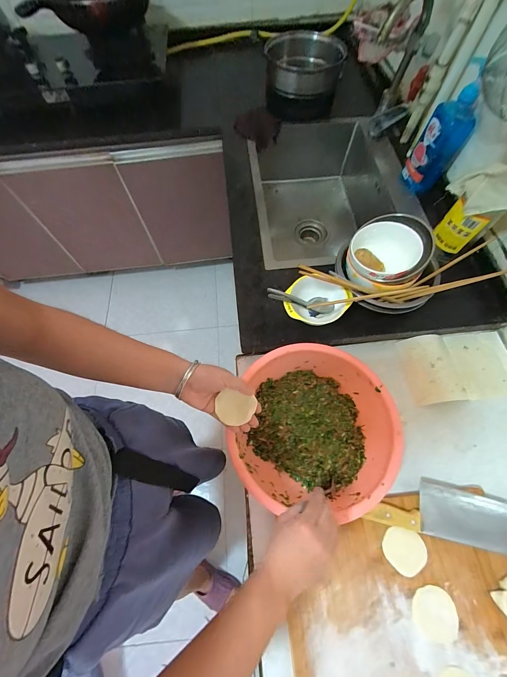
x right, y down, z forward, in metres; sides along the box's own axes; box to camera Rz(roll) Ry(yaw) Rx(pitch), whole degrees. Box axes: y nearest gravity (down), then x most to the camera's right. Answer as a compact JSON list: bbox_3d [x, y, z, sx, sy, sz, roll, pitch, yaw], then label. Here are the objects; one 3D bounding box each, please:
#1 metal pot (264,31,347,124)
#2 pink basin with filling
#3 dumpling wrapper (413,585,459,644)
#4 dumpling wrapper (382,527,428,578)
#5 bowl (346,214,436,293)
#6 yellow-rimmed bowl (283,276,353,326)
[{"bbox_3d":[0.153,-0.826,0.898,0.226,0.150,0.190,2,65,3],"label":"metal pot"},{"bbox_3d":[0.110,0.158,0.532,0.271,0.086,0.273,4,65,4],"label":"pink basin with filling"},{"bbox_3d":[0.279,0.421,0.435,0.061,0.004,0.065,-1,65,2],"label":"dumpling wrapper"},{"bbox_3d":[0.248,0.345,0.465,0.062,0.004,0.064,-5,68,12],"label":"dumpling wrapper"},{"bbox_3d":[0.268,-0.172,0.571,0.139,0.078,0.144,-1,65,2],"label":"bowl"},{"bbox_3d":[0.132,-0.071,0.600,0.129,0.063,0.103,19,67,10],"label":"yellow-rimmed bowl"}]

